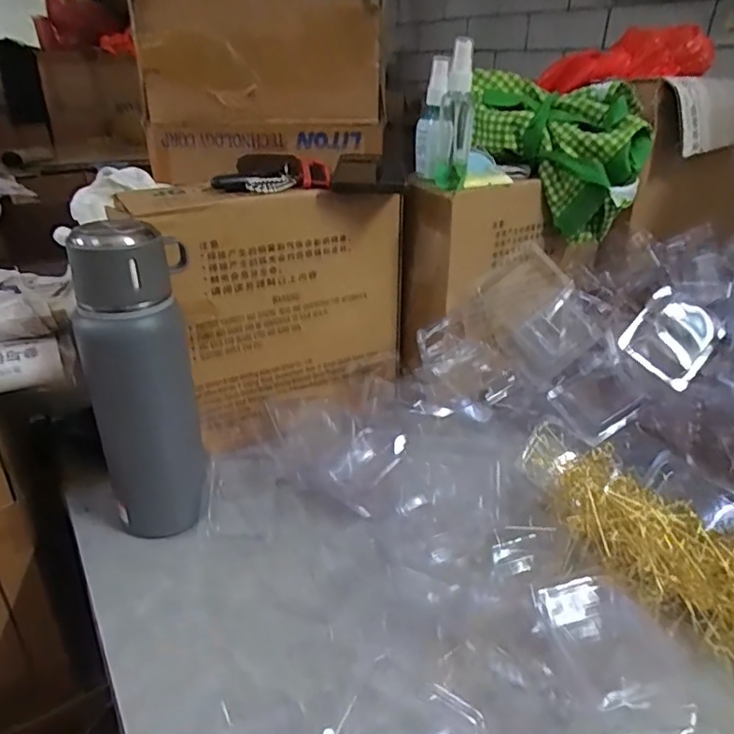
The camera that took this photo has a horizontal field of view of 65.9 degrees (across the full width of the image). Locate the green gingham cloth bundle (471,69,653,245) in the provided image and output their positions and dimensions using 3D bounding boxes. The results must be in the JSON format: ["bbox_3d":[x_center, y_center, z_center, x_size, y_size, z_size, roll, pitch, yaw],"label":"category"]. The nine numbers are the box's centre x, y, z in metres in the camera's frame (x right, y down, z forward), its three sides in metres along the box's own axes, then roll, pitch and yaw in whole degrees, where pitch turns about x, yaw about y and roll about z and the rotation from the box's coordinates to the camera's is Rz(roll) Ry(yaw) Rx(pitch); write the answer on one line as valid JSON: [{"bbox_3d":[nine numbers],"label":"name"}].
[{"bbox_3d":[0.209,-0.236,0.642,0.186,0.162,0.069,10,30,16],"label":"green gingham cloth bundle"}]

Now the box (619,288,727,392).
[{"bbox_3d":[0.302,-0.027,0.563,0.074,0.077,0.034,39,5,29],"label":"box"}]

